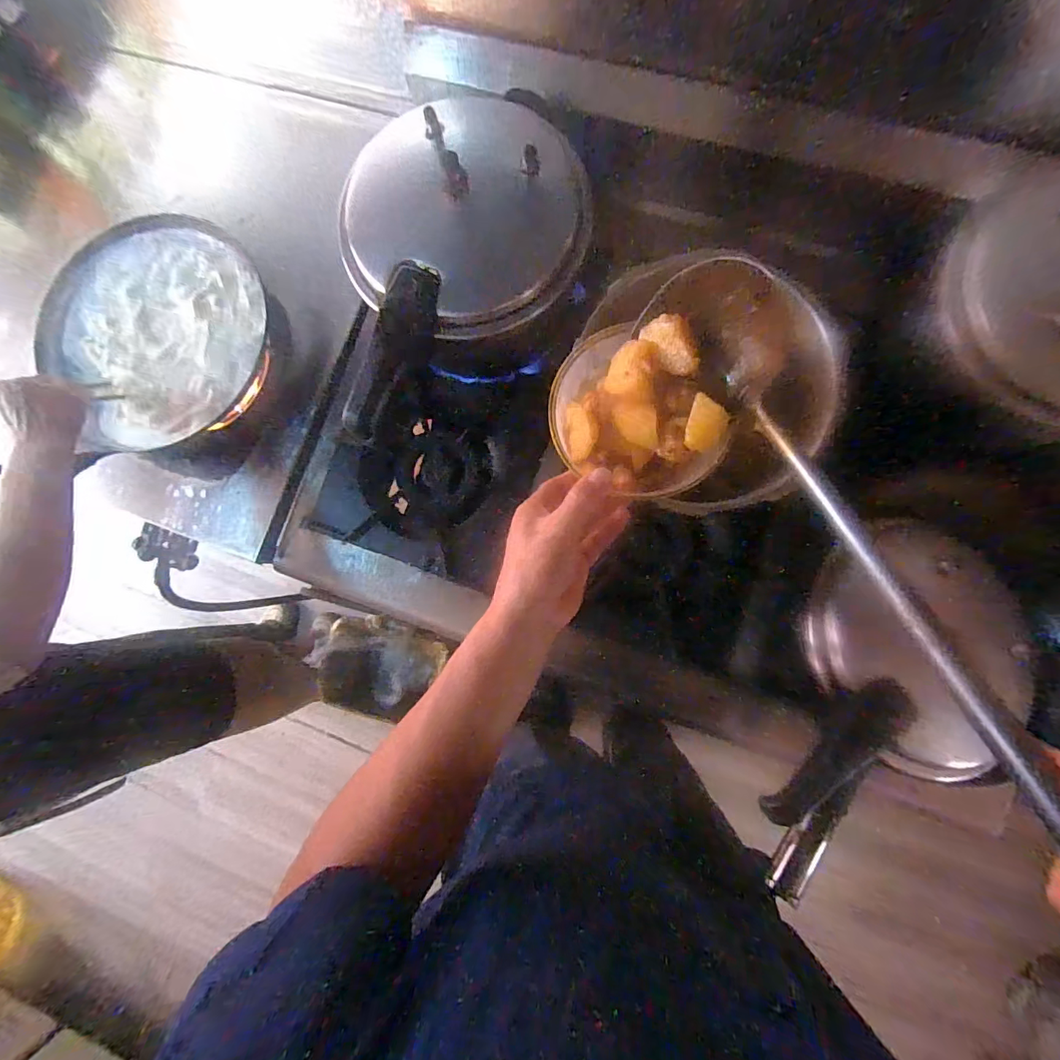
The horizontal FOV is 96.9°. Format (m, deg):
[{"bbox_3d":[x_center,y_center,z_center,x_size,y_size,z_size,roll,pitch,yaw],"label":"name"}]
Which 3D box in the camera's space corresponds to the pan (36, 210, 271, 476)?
[{"bbox_3d":[-0.558,-0.300,0.715,0.342,0.077,0.348,-1,84,5],"label":"pan"}]

